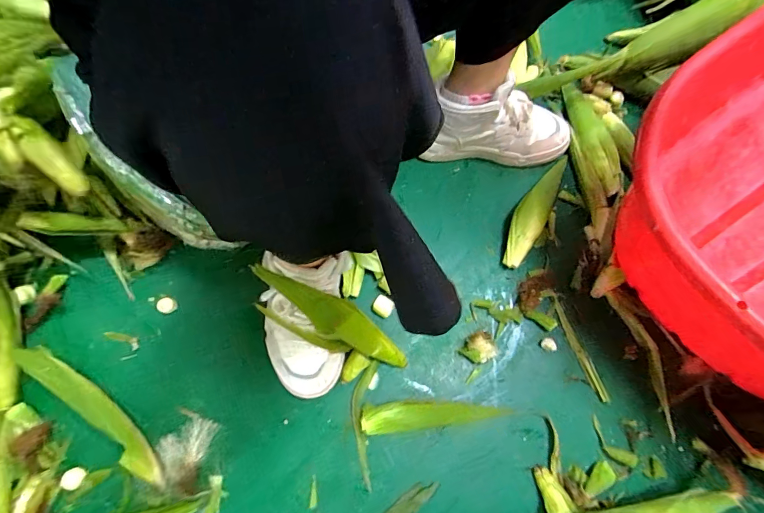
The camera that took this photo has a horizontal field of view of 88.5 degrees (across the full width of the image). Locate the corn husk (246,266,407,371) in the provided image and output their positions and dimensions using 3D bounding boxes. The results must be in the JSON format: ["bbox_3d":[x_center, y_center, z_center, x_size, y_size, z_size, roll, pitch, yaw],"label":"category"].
[{"bbox_3d":[-0.065,0.082,0.483,0.238,0.046,0.058,40,68,-34],"label":"corn husk"}]

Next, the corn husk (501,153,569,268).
[{"bbox_3d":[0.242,-0.083,0.611,0.047,0.045,0.219,31,73,8],"label":"corn husk"}]

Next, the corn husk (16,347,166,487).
[{"bbox_3d":[-0.360,0.193,0.496,0.239,0.041,0.038,38,74,10],"label":"corn husk"}]

